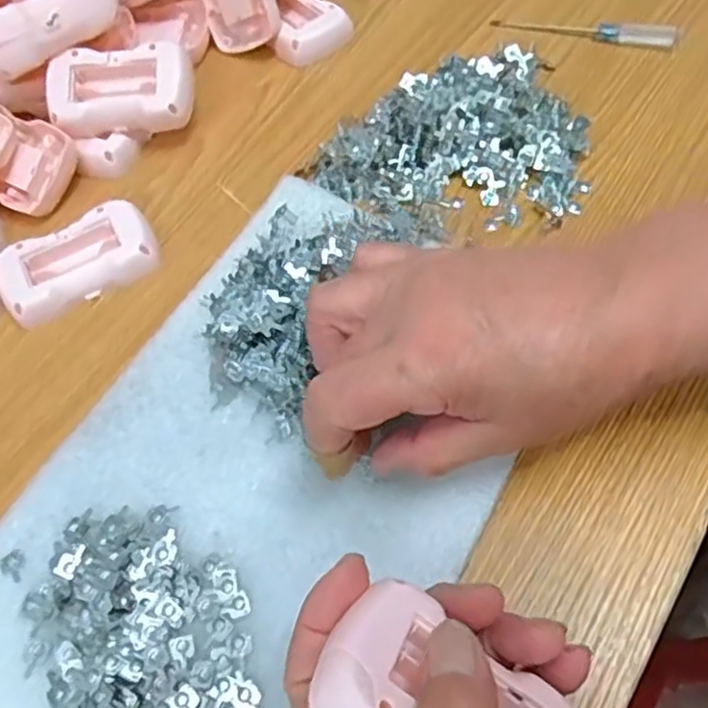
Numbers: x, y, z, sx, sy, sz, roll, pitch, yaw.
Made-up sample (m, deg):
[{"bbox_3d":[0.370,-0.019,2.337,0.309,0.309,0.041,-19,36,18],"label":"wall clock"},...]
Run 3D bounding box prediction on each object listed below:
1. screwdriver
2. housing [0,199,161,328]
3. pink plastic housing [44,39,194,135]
[{"bbox_3d":[0.150,-0.215,0.448,0.118,0.017,0.012,17,63,16],"label":"screwdriver"},{"bbox_3d":[-0.152,-0.052,0.377,0.085,0.013,0.050,-30,61,-11],"label":"housing"},{"bbox_3d":[-0.140,-0.160,0.414,0.085,0.020,0.051,-2,81,3],"label":"pink plastic housing"}]

